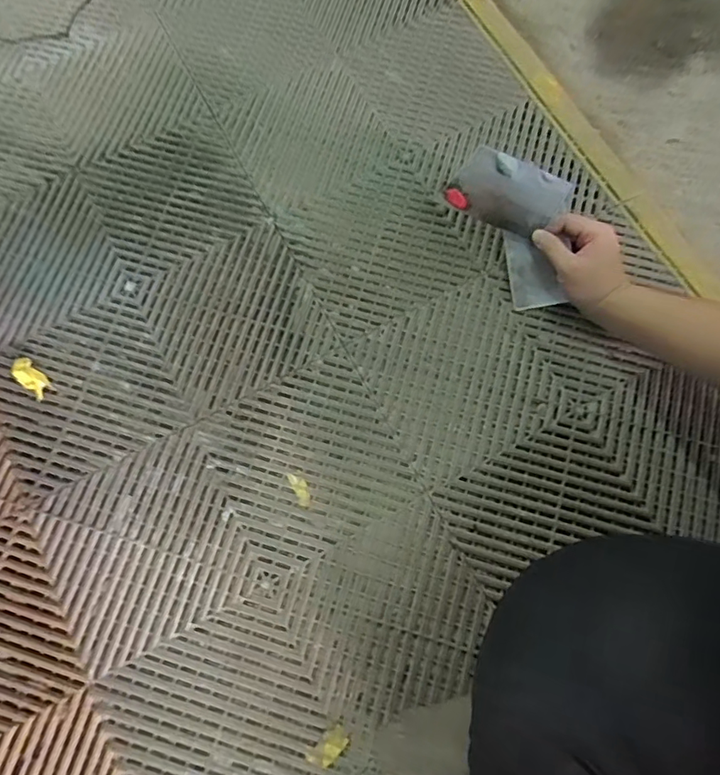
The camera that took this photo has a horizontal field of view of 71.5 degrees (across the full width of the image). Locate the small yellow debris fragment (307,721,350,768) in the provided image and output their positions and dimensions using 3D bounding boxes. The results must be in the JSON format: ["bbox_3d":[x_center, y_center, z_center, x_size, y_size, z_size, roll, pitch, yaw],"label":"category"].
[{"bbox_3d":[-0.032,0.368,0.511,0.024,0.004,0.044,44,80,9],"label":"small yellow debris fragment"}]

